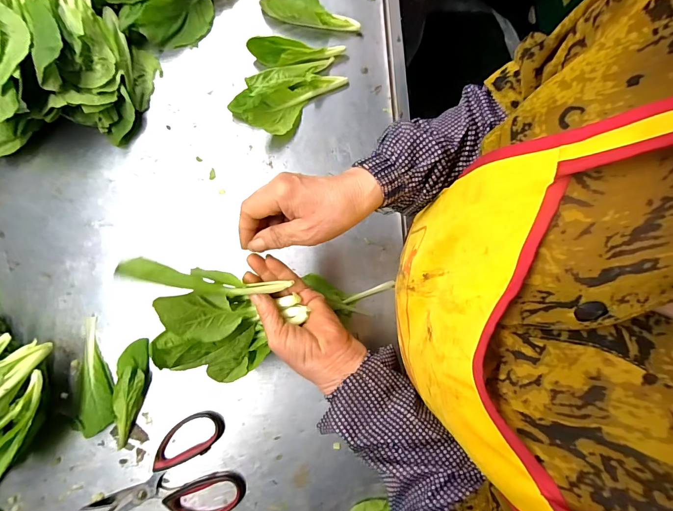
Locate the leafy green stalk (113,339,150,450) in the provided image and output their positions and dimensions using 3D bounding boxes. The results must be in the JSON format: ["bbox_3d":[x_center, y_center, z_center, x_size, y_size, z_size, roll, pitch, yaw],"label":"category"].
[{"bbox_3d":[-0.258,0.172,0.441,0.033,0.022,0.126,3,79,0],"label":"leafy green stalk"}]

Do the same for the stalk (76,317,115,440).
[{"bbox_3d":[-0.307,0.150,0.445,0.053,0.019,0.141,-8,79,-2],"label":"stalk"}]

